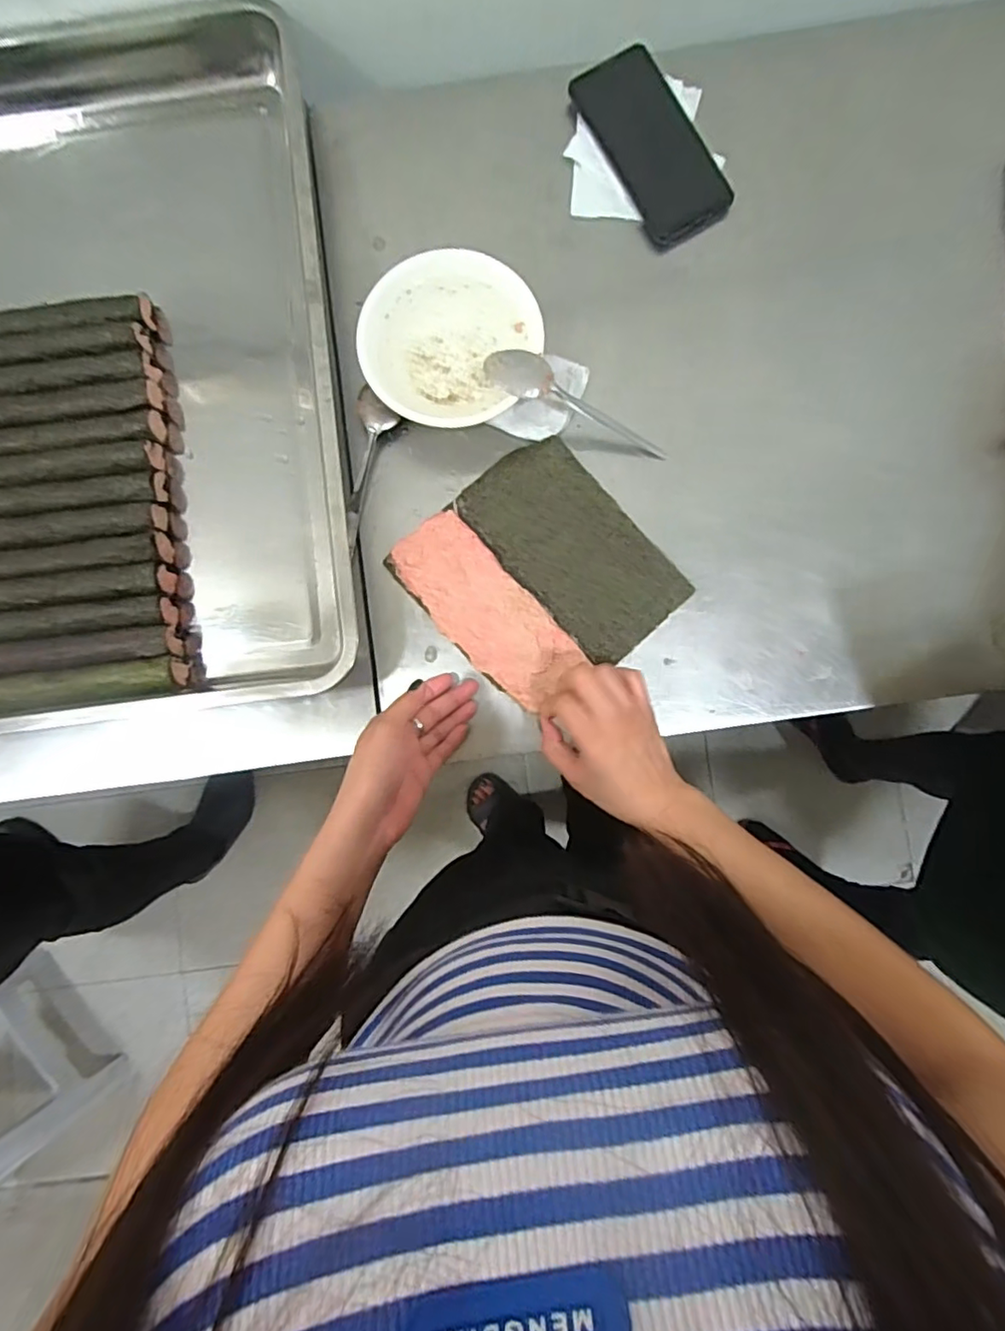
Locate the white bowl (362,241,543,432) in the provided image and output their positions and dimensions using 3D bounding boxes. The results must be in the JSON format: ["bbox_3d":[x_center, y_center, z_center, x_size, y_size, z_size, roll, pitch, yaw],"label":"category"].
[{"bbox_3d":[-0.044,-0.265,0.491,0.139,0.046,0.136,0,87,-2],"label":"white bowl"}]

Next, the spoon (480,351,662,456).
[{"bbox_3d":[0.063,-0.214,0.485,0.163,0.023,0.033,20,86,-19],"label":"spoon"}]

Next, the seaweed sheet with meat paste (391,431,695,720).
[{"bbox_3d":[0.030,-0.075,0.488,0.174,0.019,0.192,-42,89,-4],"label":"seaweed sheet with meat paste"}]

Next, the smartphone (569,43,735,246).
[{"bbox_3d":[0.133,-0.461,0.520,0.074,0.018,0.165,-30,88,-3],"label":"smartphone"}]

